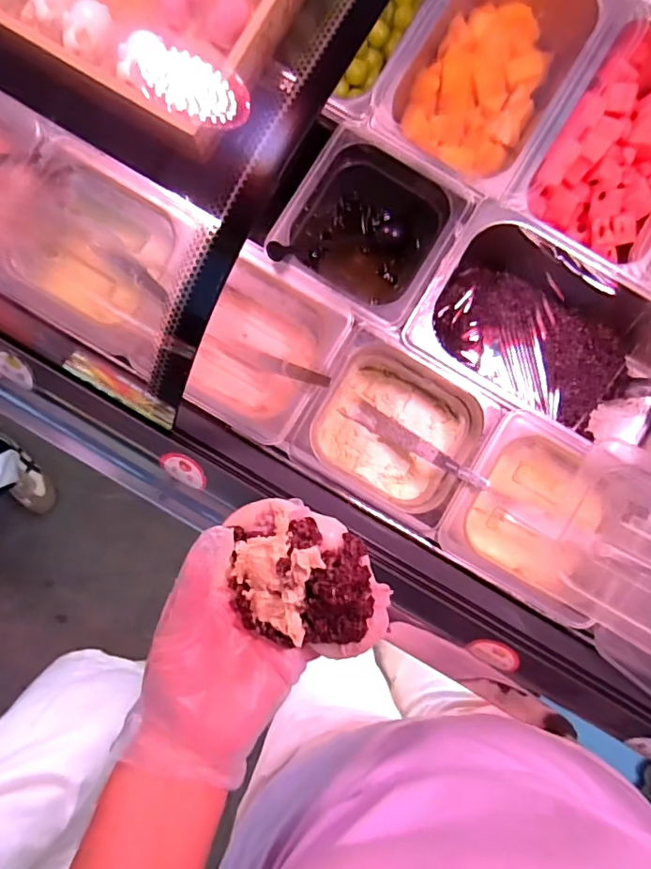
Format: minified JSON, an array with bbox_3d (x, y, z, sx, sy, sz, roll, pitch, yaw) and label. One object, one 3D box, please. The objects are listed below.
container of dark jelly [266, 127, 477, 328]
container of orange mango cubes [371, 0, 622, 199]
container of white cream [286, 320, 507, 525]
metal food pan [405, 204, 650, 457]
[{"bbox_3d":[0.046,-0.209,0.578,0.161,0.098,0.168,31,86,-1],"label":"container of dark jelly"},{"bbox_3d":[0.170,-0.380,0.569,0.171,0.088,0.248,30,86,-1],"label":"container of orange mango cubes"},{"bbox_3d":[0.069,-0.001,0.563,0.176,0.092,0.152,30,86,-1],"label":"container of white cream"},{"bbox_3d":[0.255,-0.093,0.572,0.327,0.104,0.184,24,86,-1],"label":"metal food pan"}]

